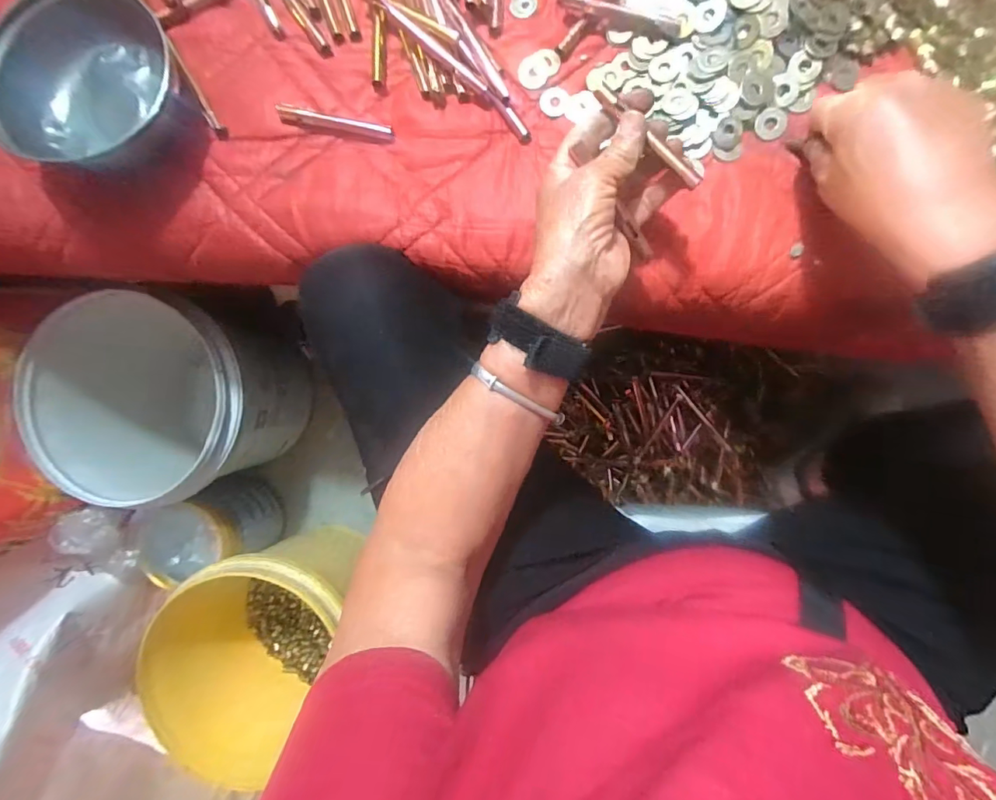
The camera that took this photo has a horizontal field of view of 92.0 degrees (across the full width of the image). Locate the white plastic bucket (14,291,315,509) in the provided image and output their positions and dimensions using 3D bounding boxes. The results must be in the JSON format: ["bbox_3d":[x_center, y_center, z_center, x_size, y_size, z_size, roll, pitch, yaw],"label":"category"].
[{"bbox_3d":[-0.436,-0.001,0.690,0.258,0.275,0.271,0,90,5],"label":"white plastic bucket"}]

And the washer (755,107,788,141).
[{"bbox_3d":[0.202,-0.204,0.356,0.024,0.004,0.021,-35,87,4],"label":"washer"}]

